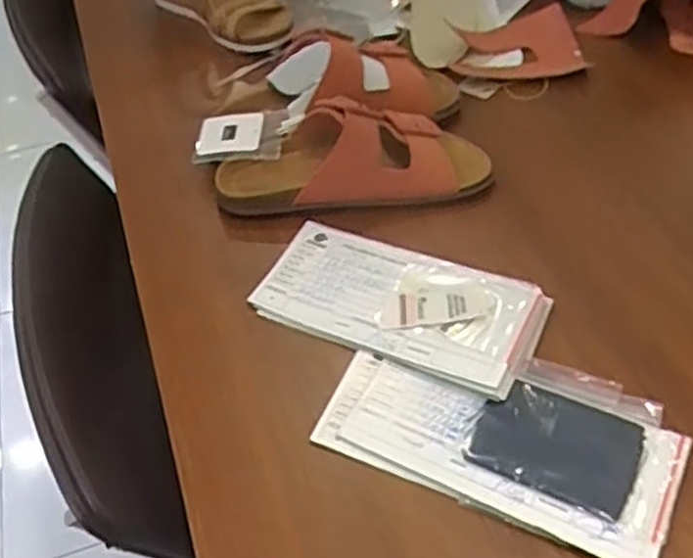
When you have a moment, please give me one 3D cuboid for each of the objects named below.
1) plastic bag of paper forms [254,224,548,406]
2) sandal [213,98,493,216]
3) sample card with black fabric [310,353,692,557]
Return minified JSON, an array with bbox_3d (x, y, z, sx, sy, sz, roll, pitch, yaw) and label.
[{"bbox_3d":[0.039,0.015,0.573,0.222,0.008,0.112,17,52,19],"label":"plastic bag of paper forms"},{"bbox_3d":[0.003,-0.112,0.650,0.245,0.061,0.095,-9,48,-3],"label":"sandal"},{"bbox_3d":[0.104,0.101,0.494,0.226,0.010,0.118,17,52,20],"label":"sample card with black fabric"}]

